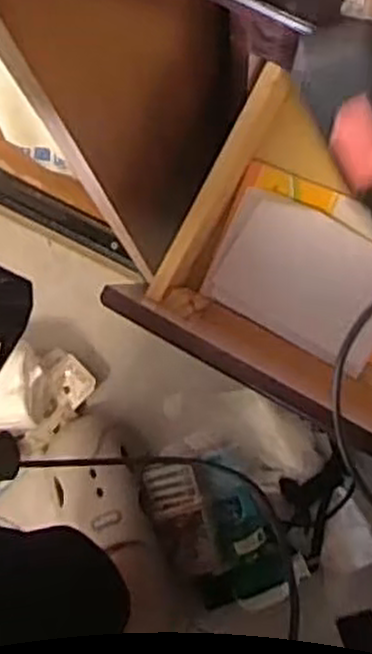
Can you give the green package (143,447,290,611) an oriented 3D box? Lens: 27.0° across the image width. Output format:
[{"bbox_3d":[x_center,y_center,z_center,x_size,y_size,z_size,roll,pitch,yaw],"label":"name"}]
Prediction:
[{"bbox_3d":[0.031,0.205,0.782,0.109,0.043,0.168,-24,83,1],"label":"green package"}]

